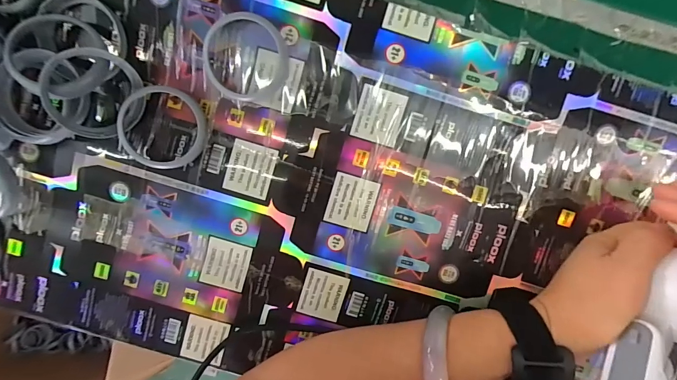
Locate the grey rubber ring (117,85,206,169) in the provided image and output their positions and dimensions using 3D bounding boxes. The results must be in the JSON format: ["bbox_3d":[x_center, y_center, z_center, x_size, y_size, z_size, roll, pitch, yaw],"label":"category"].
[{"bbox_3d":[-0.126,-0.045,0.256,0.057,0.012,0.057,0,99,1],"label":"grey rubber ring"}]

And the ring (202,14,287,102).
[{"bbox_3d":[-0.066,-0.094,0.252,0.059,0.010,0.060,0,99,1],"label":"ring"}]

